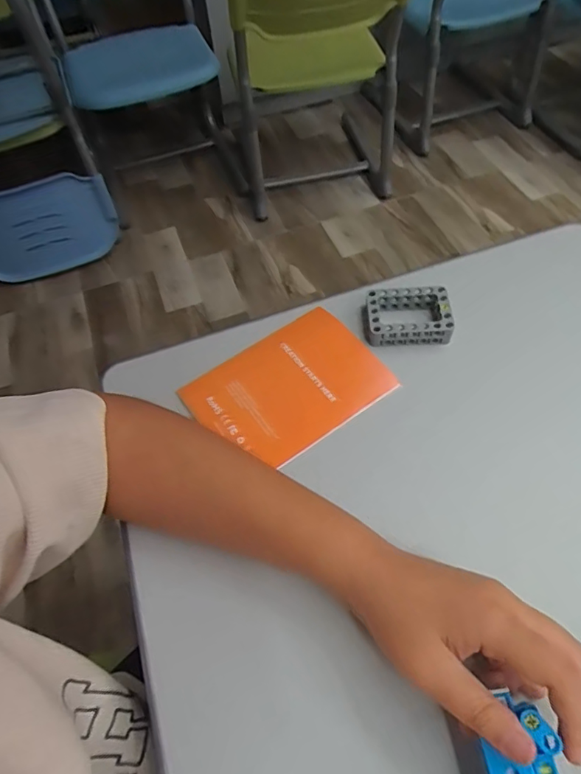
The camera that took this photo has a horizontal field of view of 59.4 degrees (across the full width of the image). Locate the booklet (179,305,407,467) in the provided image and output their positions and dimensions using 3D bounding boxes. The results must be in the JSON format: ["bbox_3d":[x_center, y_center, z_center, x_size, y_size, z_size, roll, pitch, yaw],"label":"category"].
[{"bbox_3d":[-0.004,0.000,0.423,0.146,0.012,0.110,-33,63,-10],"label":"booklet"}]

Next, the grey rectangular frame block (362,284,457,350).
[{"bbox_3d":[0.102,-0.061,0.449,0.073,0.025,0.052,-2,56,3],"label":"grey rectangular frame block"}]

